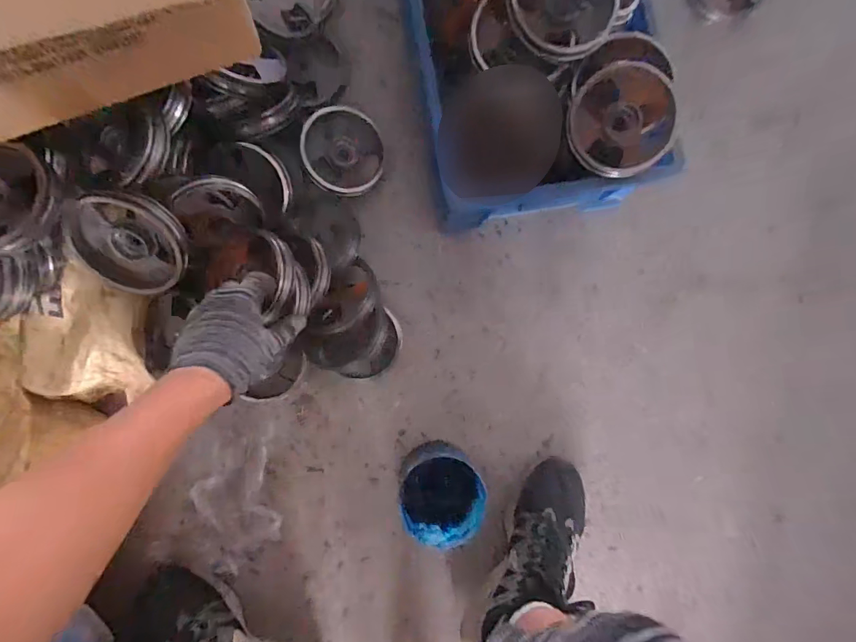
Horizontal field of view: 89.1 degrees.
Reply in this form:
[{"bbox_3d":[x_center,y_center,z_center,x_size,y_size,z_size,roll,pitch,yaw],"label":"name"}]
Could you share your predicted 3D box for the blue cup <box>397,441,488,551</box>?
[{"bbox_3d":[0.018,0.233,0.601,0.110,0.072,0.121,-15,91,-4],"label":"blue cup"}]

